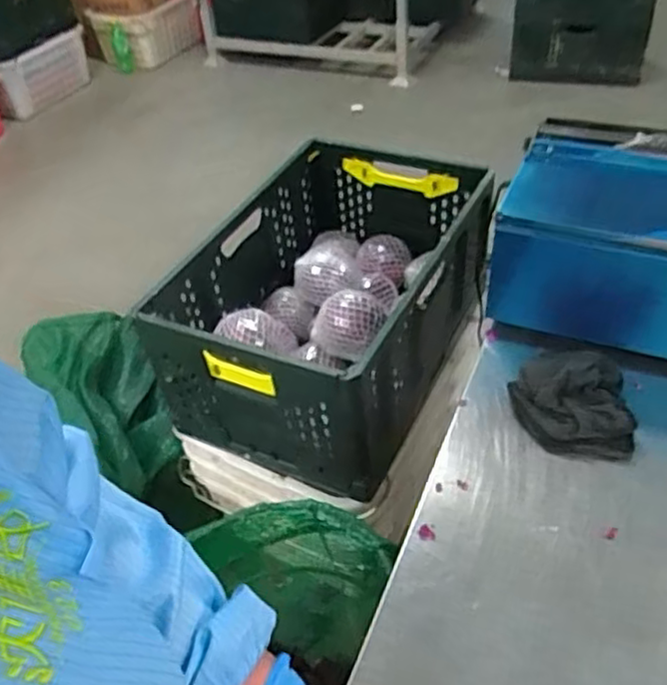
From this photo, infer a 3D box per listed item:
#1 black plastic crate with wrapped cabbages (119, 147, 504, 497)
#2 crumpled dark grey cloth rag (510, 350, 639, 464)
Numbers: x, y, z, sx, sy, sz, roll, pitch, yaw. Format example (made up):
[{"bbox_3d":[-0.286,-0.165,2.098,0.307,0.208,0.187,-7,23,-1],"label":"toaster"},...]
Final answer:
[{"bbox_3d":[0.006,-0.092,1.270,0.425,0.285,0.629,16,47,22],"label":"black plastic crate with wrapped cabbages"},{"bbox_3d":[0.275,0.067,0.771,0.134,0.046,0.135,-4,44,3],"label":"crumpled dark grey cloth rag"}]

